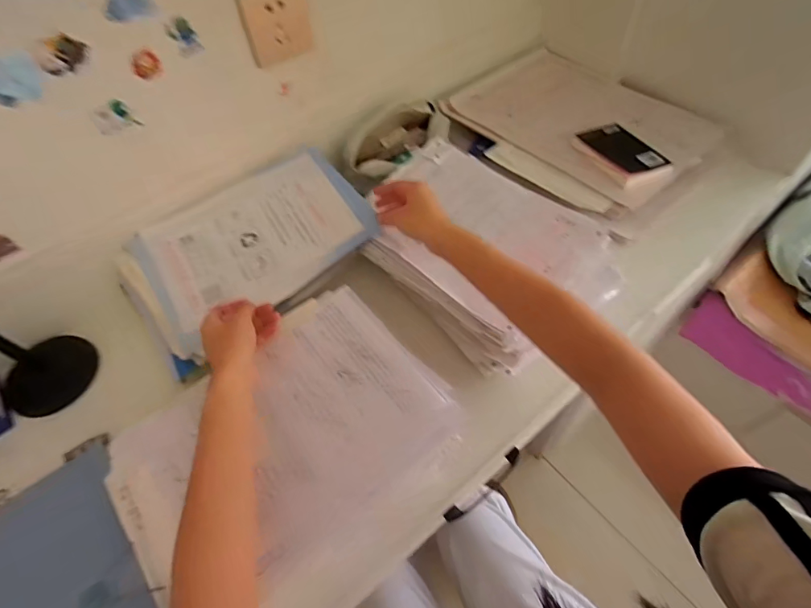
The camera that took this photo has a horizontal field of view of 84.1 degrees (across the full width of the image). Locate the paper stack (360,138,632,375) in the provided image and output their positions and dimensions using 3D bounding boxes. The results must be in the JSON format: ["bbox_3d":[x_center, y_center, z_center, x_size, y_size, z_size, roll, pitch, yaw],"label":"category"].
[{"bbox_3d":[0.096,-0.086,0.598,0.240,0.067,0.323,-35,59,-18],"label":"paper stack"}]

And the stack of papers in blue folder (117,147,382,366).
[{"bbox_3d":[-0.209,-0.080,0.599,0.315,0.021,0.205,-38,67,-10],"label":"stack of papers in blue folder"}]

